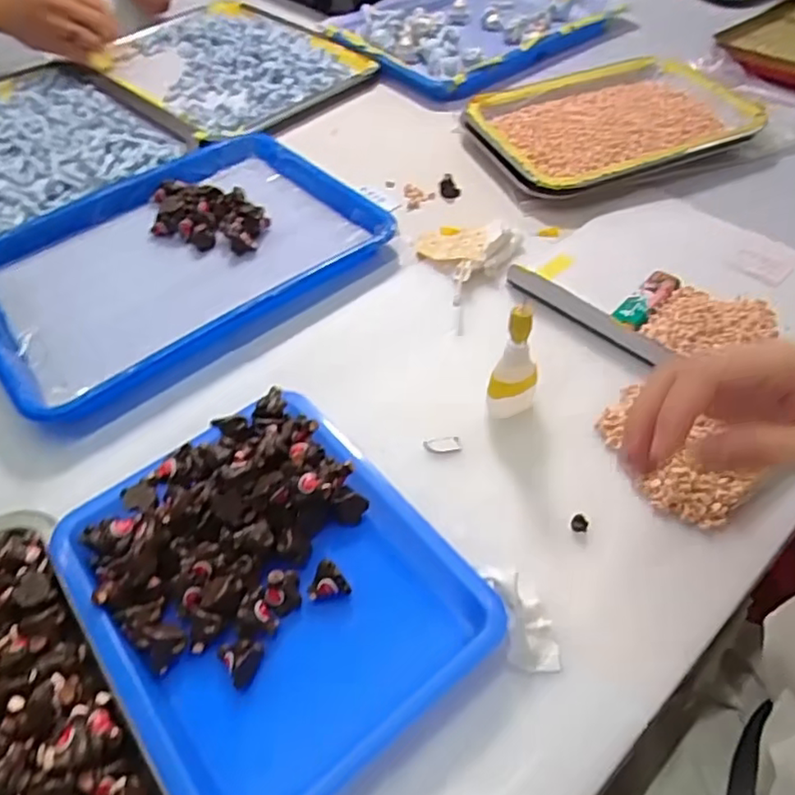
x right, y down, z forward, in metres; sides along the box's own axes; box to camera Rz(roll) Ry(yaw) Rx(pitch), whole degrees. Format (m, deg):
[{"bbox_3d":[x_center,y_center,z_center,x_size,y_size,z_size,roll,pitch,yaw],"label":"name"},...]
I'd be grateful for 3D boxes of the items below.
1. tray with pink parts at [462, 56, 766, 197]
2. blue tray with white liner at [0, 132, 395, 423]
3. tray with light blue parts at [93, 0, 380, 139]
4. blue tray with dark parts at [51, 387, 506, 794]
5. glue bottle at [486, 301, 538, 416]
[{"bbox_3d":[0.218,-0.291,0.659,0.285,0.018,0.194,-19,52,-12],"label":"tray with pink parts"},{"bbox_3d":[-0.196,-0.121,0.560,0.330,0.037,0.257,-36,57,-23],"label":"blue tray with white liner"},{"bbox_3d":[-0.229,-0.442,0.826,0.234,0.025,0.397,-36,57,-23],"label":"tray with light blue parts"},{"bbox_3d":[-0.071,0.101,0.352,0.171,0.038,0.207,-34,56,-22],"label":"blue tray with dark parts"},{"bbox_3d":[0.076,-0.022,0.409,0.027,0.089,0.024,18,54,18],"label":"glue bottle"}]

